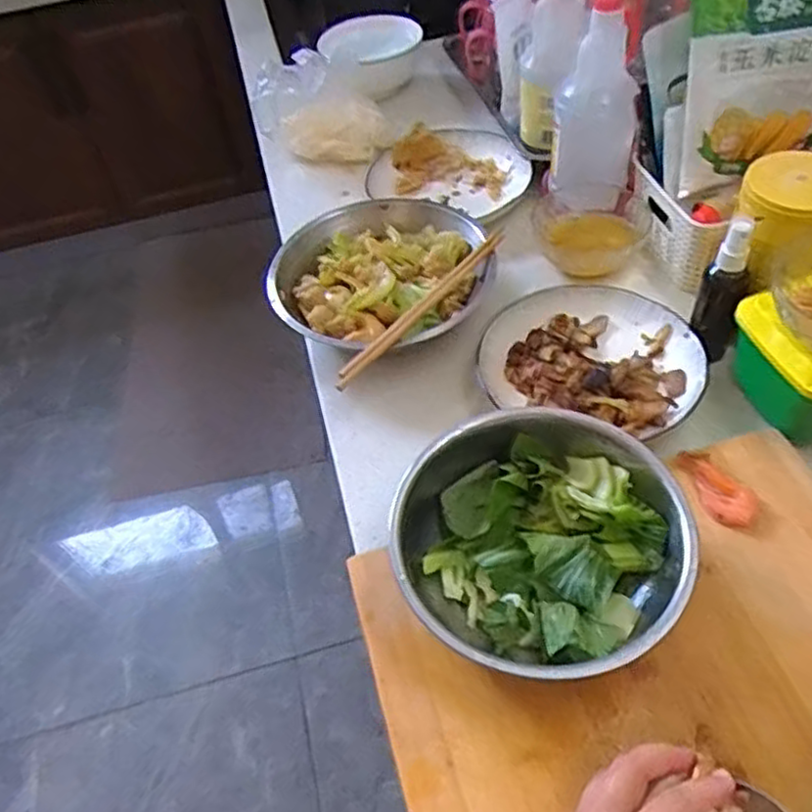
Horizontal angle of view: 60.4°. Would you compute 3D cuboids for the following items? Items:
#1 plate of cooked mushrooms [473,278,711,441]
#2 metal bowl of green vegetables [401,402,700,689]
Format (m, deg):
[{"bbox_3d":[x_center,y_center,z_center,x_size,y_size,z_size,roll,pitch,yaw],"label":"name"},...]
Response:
[{"bbox_3d":[0.173,-0.048,0.647,0.190,0.030,0.162,13,53,17],"label":"plate of cooked mushrooms"},{"bbox_3d":[0.091,0.098,0.492,0.190,0.065,0.195,-3,50,4],"label":"metal bowl of green vegetables"}]

